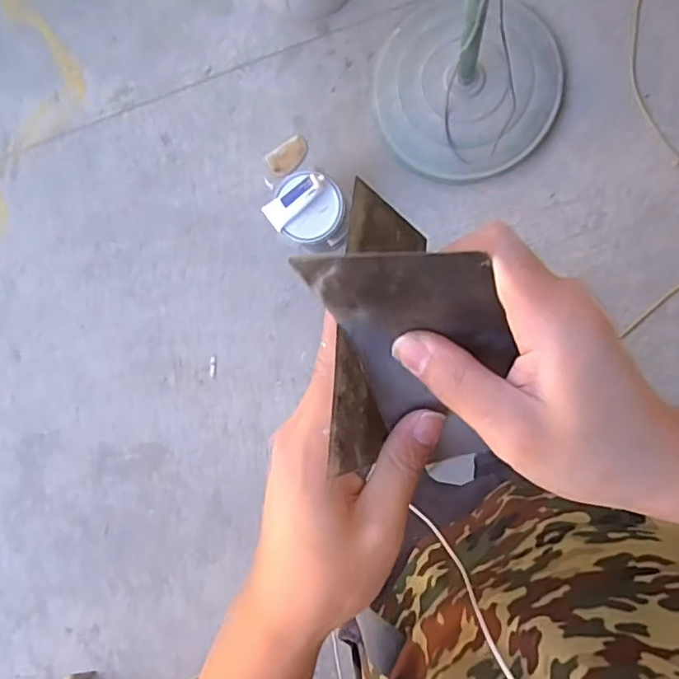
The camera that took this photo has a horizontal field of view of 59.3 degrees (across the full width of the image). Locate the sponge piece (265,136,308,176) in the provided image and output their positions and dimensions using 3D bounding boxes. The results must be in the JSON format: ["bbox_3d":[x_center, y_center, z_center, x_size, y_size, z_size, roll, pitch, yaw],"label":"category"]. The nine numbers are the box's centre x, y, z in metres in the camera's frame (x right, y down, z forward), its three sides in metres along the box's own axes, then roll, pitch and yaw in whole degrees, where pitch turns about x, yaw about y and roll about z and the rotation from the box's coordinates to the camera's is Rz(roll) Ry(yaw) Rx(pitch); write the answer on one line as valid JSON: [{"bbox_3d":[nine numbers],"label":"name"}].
[{"bbox_3d":[-0.119,-0.427,1.391,0.096,0.029,0.055,-29,86,7],"label":"sponge piece"}]

